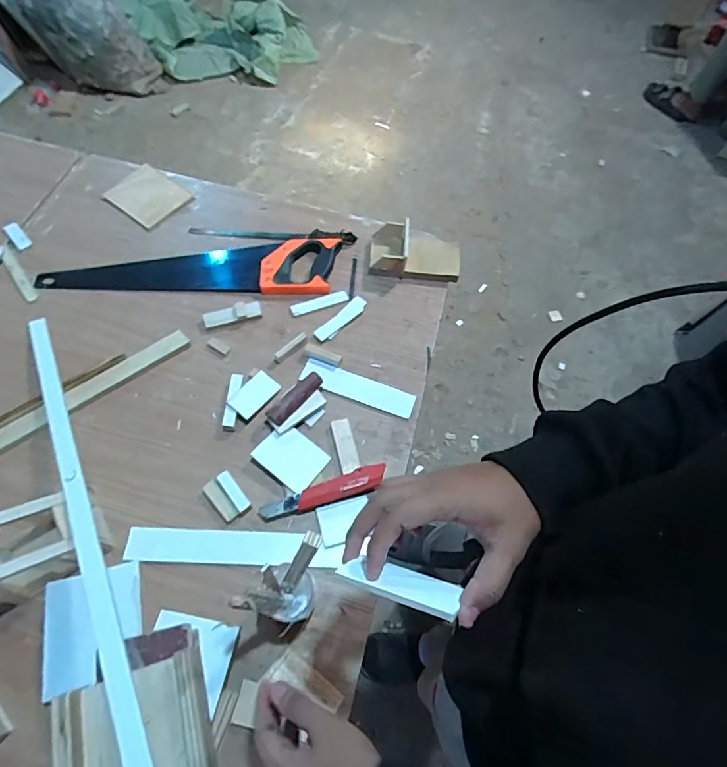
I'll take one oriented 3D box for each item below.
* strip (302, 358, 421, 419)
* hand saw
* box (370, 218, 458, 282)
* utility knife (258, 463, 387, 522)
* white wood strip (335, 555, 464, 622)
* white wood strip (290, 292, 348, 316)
[{"bbox_3d":[-0.009,0.006,0.752,0.184,0.008,0.045,18,63,7],"label":"strip"},{"bbox_3d":[-0.309,-0.223,0.850,0.511,0.025,0.127,2,62,-2],"label":"hand saw"},{"bbox_3d":[0.097,-0.248,0.867,0.167,0.044,0.112,7,62,1],"label":"box"},{"bbox_3d":[-0.054,0.155,0.664,0.181,0.019,0.034,-17,64,-12],"label":"utility knife"},{"bbox_3d":[0.025,0.140,0.332,0.084,0.046,0.004,12,98,19],"label":"white wood strip"},{"bbox_3d":[-0.077,-0.142,0.829,0.105,0.007,0.022,-19,65,-12],"label":"white wood strip"}]

